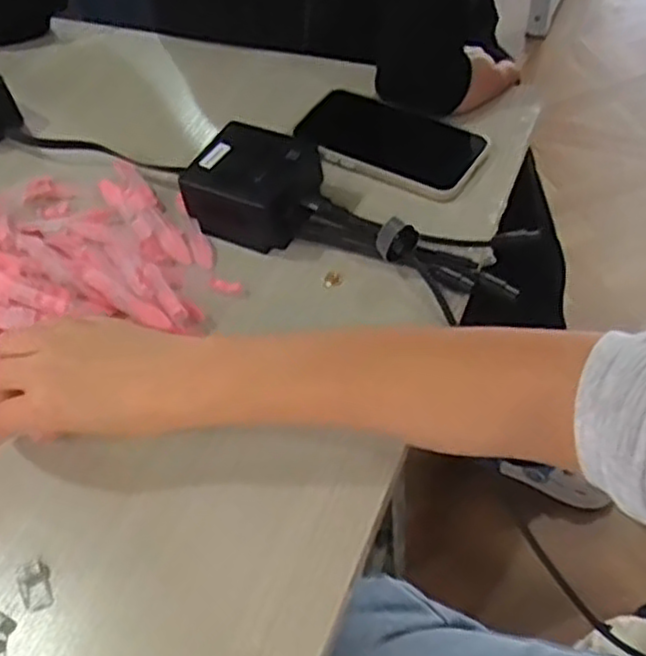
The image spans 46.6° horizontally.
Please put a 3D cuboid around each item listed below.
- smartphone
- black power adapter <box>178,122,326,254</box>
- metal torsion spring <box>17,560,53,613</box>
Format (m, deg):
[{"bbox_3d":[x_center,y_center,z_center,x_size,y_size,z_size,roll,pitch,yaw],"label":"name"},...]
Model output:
[{"bbox_3d":[0.052,-0.145,0.577,0.143,0.012,0.076,24,58,23],"label":"smartphone"},{"bbox_3d":[-0.048,-0.103,0.542,0.087,0.047,0.074,21,57,22],"label":"black power adapter"},{"bbox_3d":[-0.154,0.137,0.401,0.016,0.004,0.027,-22,53,-11],"label":"metal torsion spring"}]

